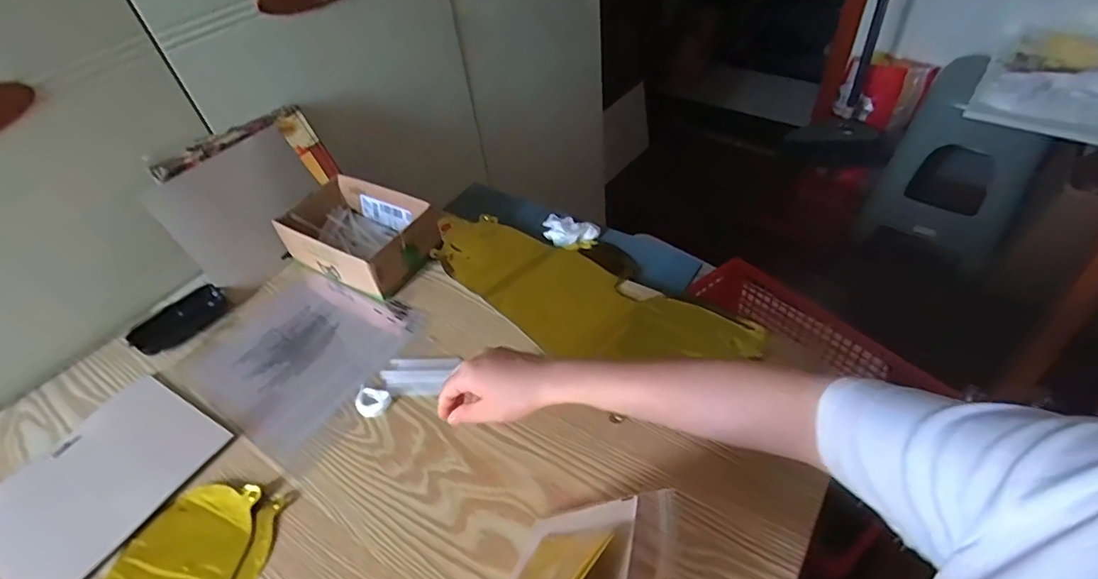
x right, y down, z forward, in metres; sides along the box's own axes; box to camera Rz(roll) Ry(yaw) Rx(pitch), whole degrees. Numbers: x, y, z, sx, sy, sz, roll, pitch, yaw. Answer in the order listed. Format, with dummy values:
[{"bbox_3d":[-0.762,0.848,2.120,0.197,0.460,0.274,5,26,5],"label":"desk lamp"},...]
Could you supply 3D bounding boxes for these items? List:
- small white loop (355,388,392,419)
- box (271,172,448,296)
[{"bbox_3d":[-0.186,0.118,0.548,0.034,0.010,0.032,-4,45,4],"label":"small white loop"},{"bbox_3d":[-0.260,-0.076,0.701,0.197,0.068,0.132,19,51,24],"label":"box"}]

